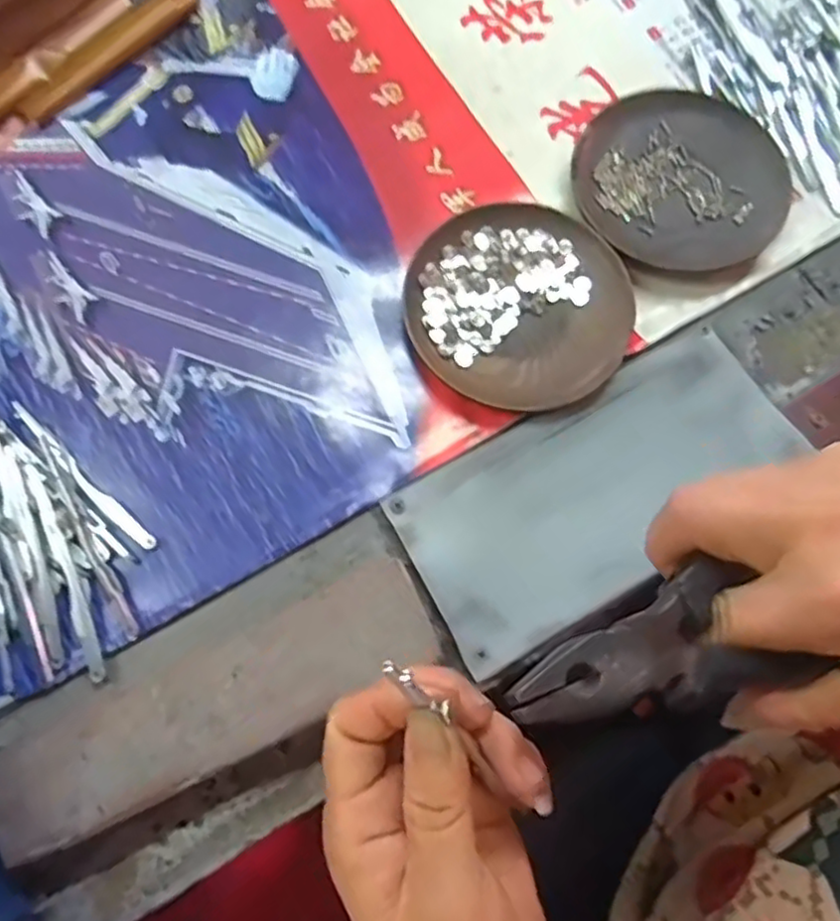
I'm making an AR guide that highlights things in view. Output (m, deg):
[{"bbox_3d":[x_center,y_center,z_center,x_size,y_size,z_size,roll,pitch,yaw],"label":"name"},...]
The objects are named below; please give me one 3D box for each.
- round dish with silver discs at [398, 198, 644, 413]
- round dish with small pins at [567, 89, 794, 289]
[{"bbox_3d":[0.051,-0.081,0.347,0.114,0.018,0.110,0,75,-2],"label":"round dish with silver discs"},{"bbox_3d":[0.144,-0.153,0.369,0.114,0.013,0.117,0,75,-2],"label":"round dish with small pins"}]

